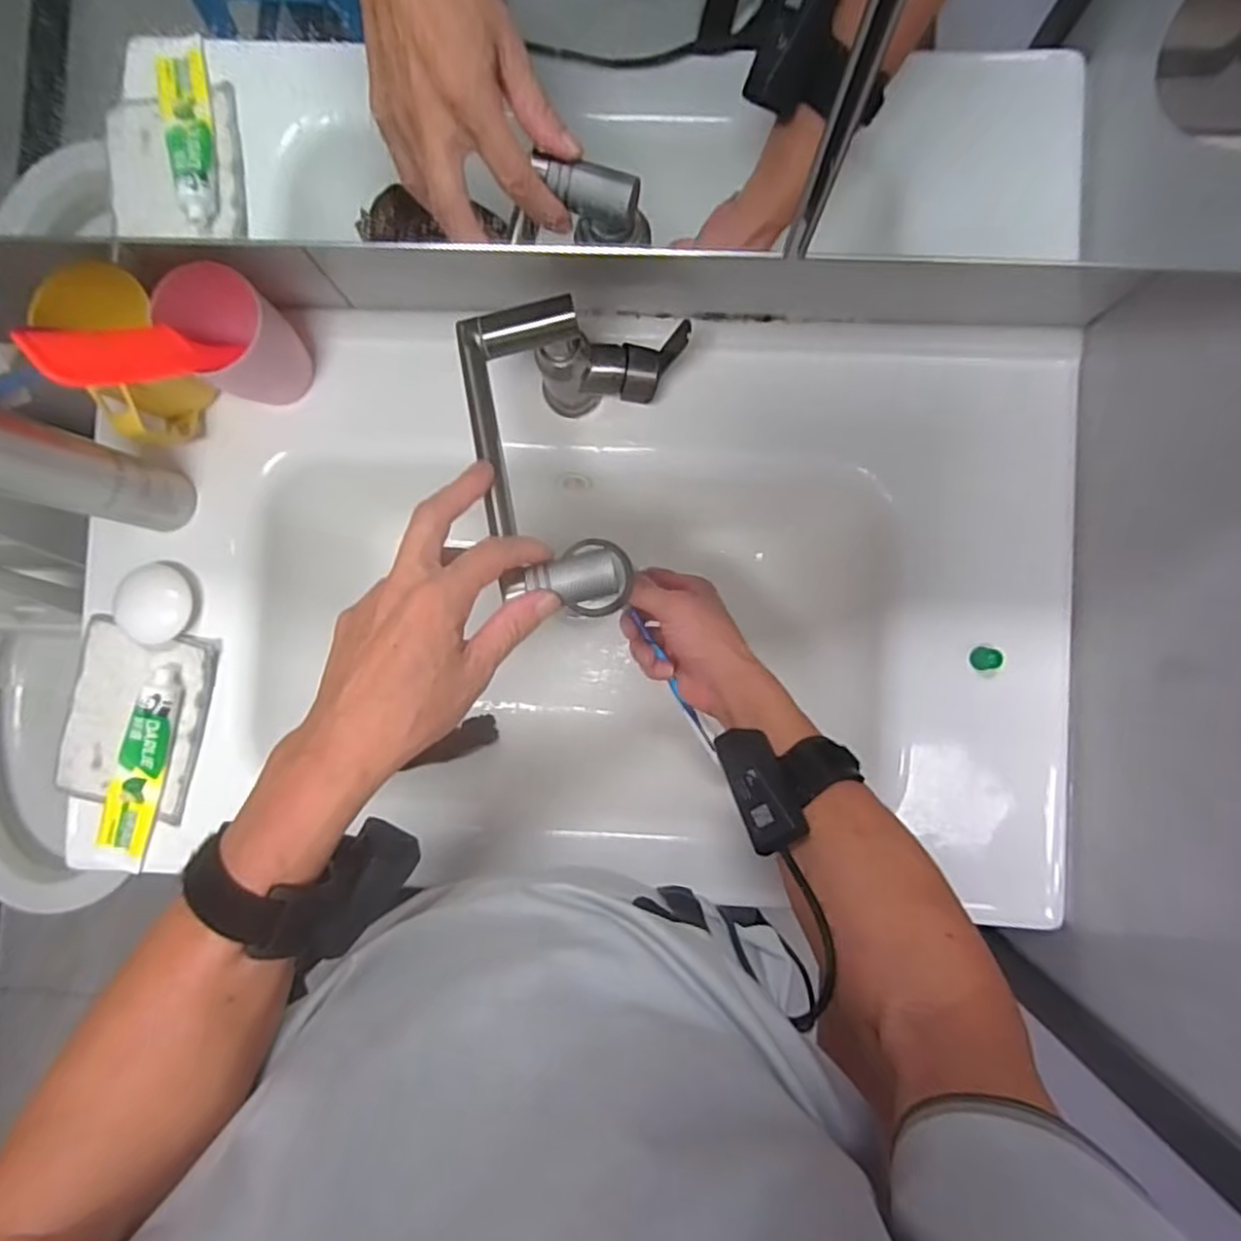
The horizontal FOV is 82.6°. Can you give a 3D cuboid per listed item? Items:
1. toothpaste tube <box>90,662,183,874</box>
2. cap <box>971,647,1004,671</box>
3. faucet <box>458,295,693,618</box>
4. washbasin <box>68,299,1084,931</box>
[{"bbox_3d":[-0.386,0.123,0.569,0.041,0.031,0.177,17,89,3],"label":"toothpaste tube"},{"bbox_3d":[0.279,0.029,0.536,0.016,0.018,0.017,0,88,2],"label":"cap"},{"bbox_3d":[-0.039,-0.109,0.483,0.127,0.179,0.199,9,88,2],"label":"faucet"},{"bbox_3d":[-0.015,-0.019,0.617,0.731,0.156,0.445,4,88,2],"label":"washbasin"}]

